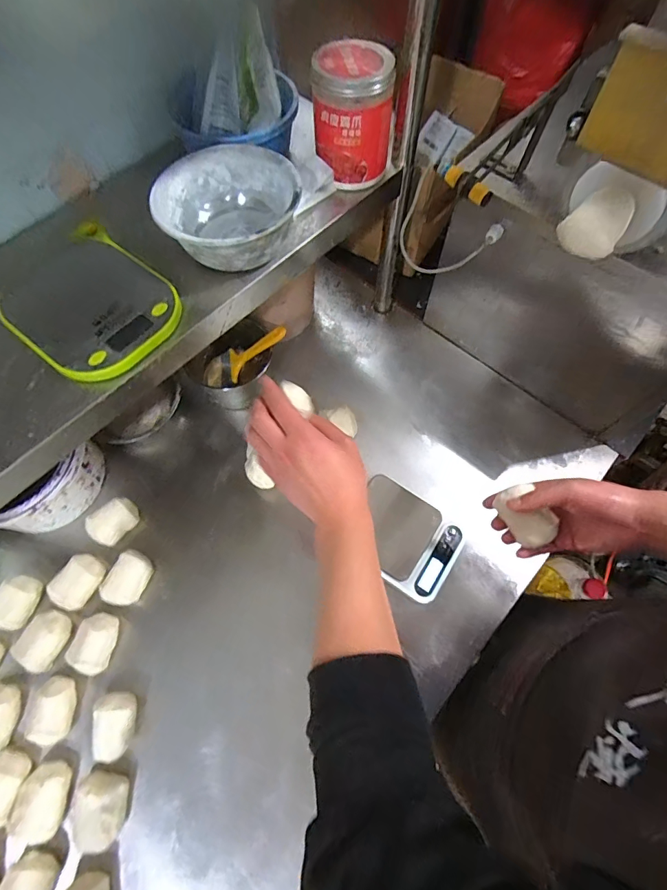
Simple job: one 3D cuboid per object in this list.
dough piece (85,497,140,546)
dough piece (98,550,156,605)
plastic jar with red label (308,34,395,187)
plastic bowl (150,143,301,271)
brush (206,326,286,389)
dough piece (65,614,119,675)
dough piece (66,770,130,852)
[{"bbox_3d":[-0.337,0.120,0.636,0.073,0.039,0.052,-32,71,-13],"label":"dough piece"},{"bbox_3d":[-0.311,0.204,0.630,0.053,0.038,0.076,19,68,8],"label":"dough piece"},{"bbox_3d":[0.025,-0.399,0.503,0.095,0.118,0.077,4,67,2],"label":"plastic jar with red label"},{"bbox_3d":[-0.111,-0.269,0.480,0.143,0.064,0.146,0,67,0],"label":"plastic bowl"},{"bbox_3d":[-0.162,-0.147,0.714,0.202,0.023,0.071,-21,62,34],"label":"brush"},{"bbox_3d":[-0.328,0.275,0.570,0.043,0.047,0.072,16,68,6],"label":"dough piece"},{"bbox_3d":[-0.282,0.441,0.502,0.059,0.038,0.073,-15,68,-6],"label":"dough piece"}]

